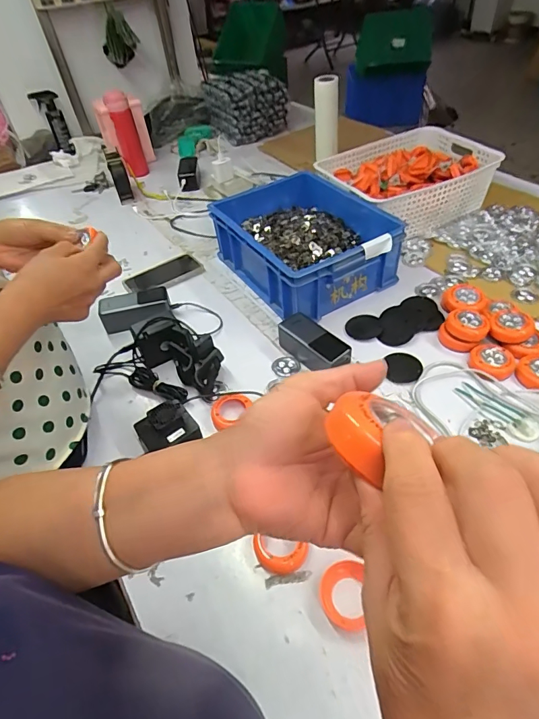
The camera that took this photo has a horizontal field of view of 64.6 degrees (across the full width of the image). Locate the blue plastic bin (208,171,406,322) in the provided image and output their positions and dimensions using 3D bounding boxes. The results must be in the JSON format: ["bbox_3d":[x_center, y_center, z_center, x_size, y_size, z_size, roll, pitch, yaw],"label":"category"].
[{"bbox_3d":[0.069,-0.247,0.889,0.271,0.122,0.353,-28,50,-18],"label":"blue plastic bin"}]

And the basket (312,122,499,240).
[{"bbox_3d":[0.319,-0.416,1.009,0.348,0.124,0.291,-22,48,-13],"label":"basket"}]

